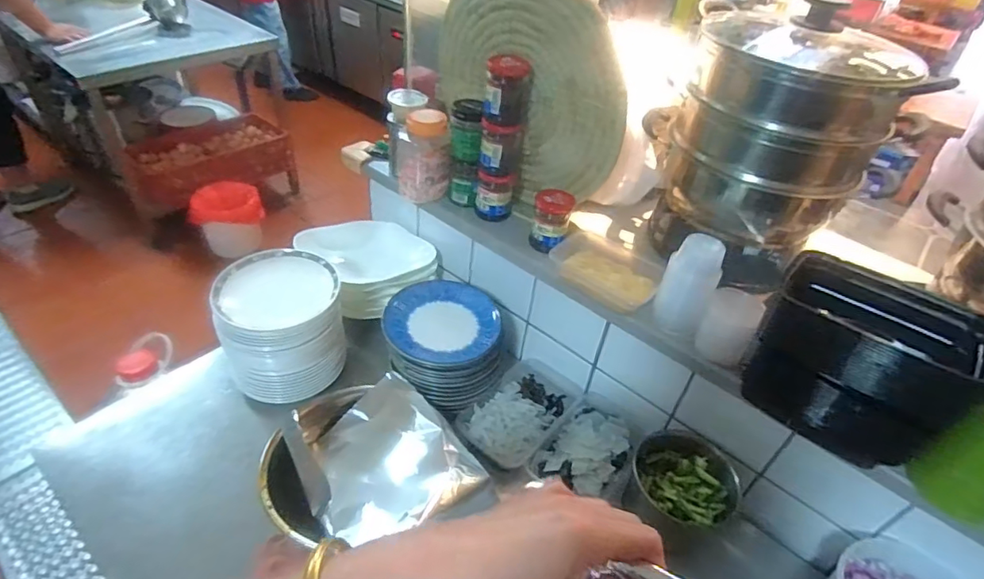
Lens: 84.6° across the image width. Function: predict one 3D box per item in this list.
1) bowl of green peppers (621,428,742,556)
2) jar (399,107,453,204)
[{"bbox_3d":[0.289,0.301,0.831,0.140,0.100,0.144,4,41,-4],"label":"bowl of green peppers"},{"bbox_3d":[-0.120,-0.239,0.970,0.092,0.137,0.087,4,41,-4],"label":"jar"}]

